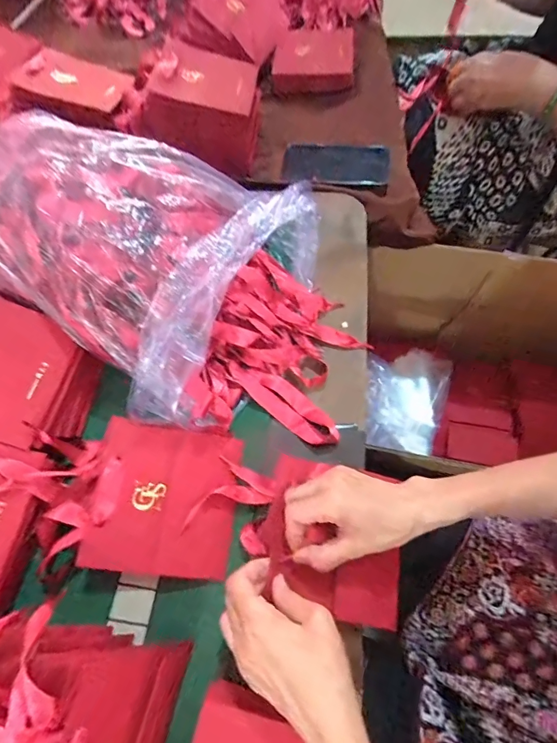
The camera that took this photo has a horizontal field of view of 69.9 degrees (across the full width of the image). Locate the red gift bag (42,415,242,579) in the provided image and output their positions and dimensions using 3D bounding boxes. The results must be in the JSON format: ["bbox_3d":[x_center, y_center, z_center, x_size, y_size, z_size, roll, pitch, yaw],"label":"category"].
[{"bbox_3d":[-0.125,0.125,0.408,0.162,0.010,0.144,11,67,-7],"label":"red gift bag"}]

